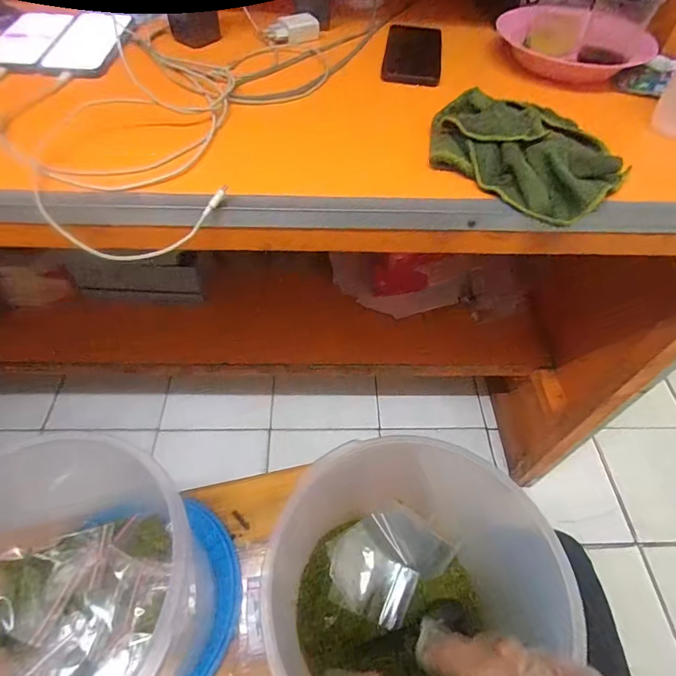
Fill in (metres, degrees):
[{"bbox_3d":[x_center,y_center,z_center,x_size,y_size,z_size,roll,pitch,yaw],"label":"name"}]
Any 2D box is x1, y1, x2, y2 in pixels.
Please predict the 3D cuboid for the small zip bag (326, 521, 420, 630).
[{"bbox_3d":[0.040,0.294,0.533,0.116,0.018,0.085,33,60,-2],"label":"small zip bag"}]

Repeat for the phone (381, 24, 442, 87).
[{"bbox_3d":[0.109,-0.411,0.618,0.080,0.008,0.159,9,59,4],"label":"phone"}]

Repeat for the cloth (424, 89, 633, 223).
[{"bbox_3d":[0.191,-0.200,0.445,0.194,0.035,0.134,36,60,22],"label":"cloth"}]

